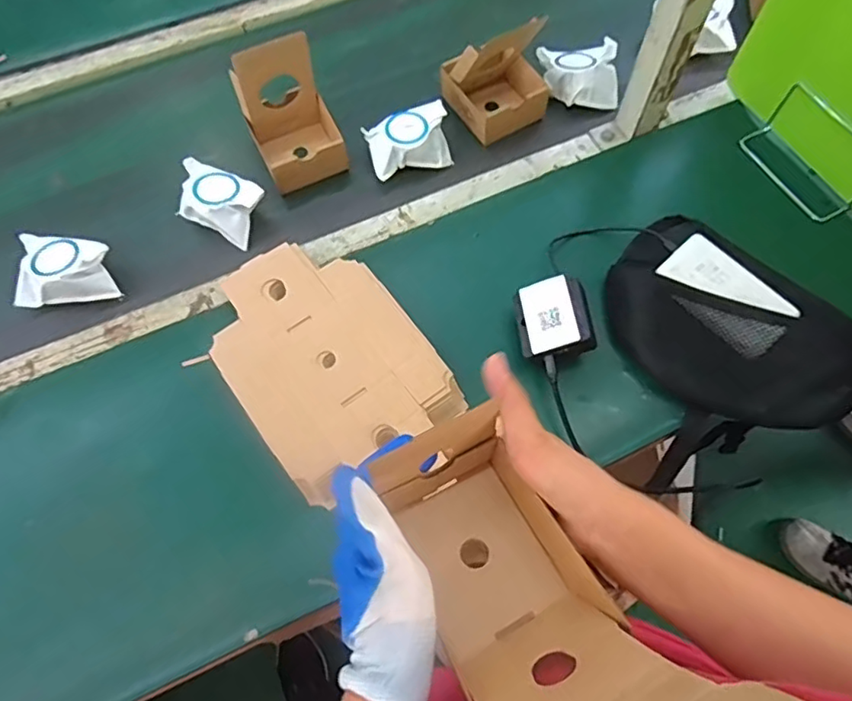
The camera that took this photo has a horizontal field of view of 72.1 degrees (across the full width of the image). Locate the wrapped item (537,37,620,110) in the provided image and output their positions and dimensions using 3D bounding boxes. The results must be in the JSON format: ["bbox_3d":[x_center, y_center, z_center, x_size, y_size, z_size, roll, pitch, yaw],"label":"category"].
[{"bbox_3d":[0.207,-0.372,0.785,0.099,0.042,0.085,-3,65,0],"label":"wrapped item"}]

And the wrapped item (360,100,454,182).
[{"bbox_3d":[-0.020,-0.264,0.756,0.108,0.053,0.076,-19,66,-7],"label":"wrapped item"}]

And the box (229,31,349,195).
[{"bbox_3d":[-0.164,-0.288,0.713,0.102,0.137,0.113,-25,66,-10],"label":"box"}]

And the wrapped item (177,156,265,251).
[{"bbox_3d":[-0.251,-0.181,0.722,0.108,0.055,0.071,25,68,13],"label":"wrapped item"}]

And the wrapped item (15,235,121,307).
[{"bbox_3d":[-0.414,-0.093,0.678,0.107,0.045,0.073,-6,65,-1],"label":"wrapped item"}]

